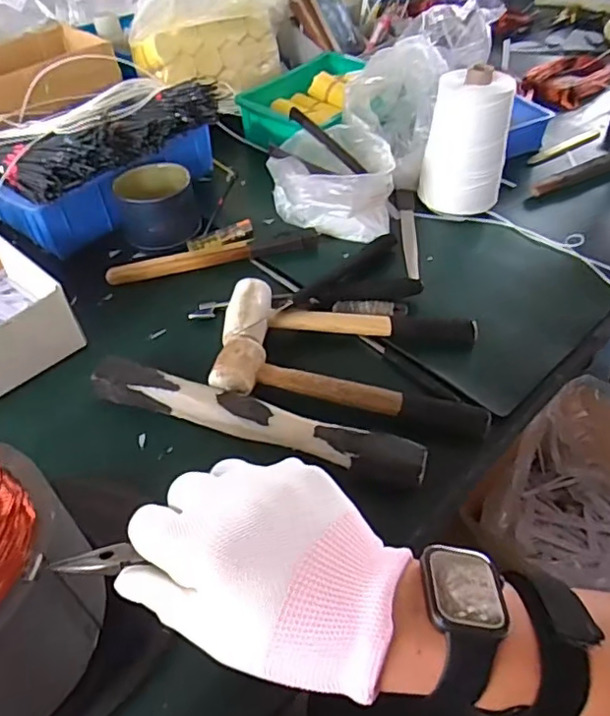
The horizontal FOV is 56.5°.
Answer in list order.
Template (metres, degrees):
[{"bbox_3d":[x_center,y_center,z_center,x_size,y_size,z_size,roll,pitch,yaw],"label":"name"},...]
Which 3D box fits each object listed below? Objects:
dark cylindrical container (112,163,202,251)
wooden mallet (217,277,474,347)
[{"bbox_3d":[-0.192,-0.200,0.734,0.096,0.069,0.101,-19,50,-15],"label":"dark cylindrical container"},{"bbox_3d":[0.047,-0.046,0.603,0.258,0.036,0.077,0,48,1],"label":"wooden mallet"}]

